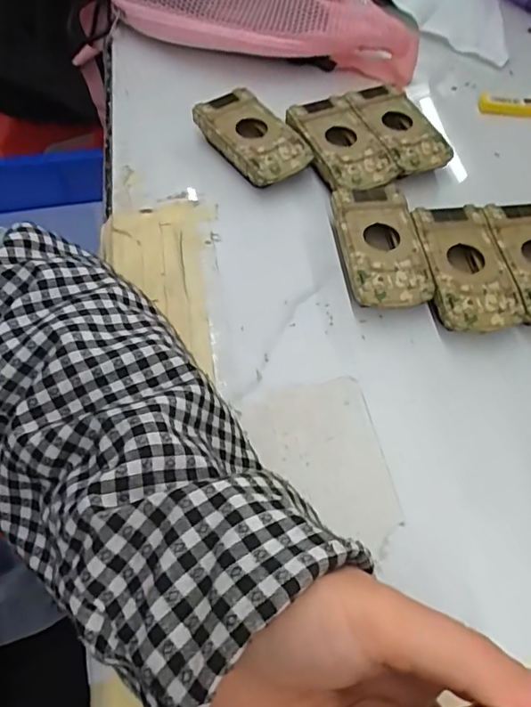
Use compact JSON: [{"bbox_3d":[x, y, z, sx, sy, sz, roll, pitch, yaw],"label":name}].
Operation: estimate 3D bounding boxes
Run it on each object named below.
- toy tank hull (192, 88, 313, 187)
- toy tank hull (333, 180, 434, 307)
[{"bbox_3d":[-0.010,-0.162,0.408,0.051,0.026,0.092,-31,65,-19],"label":"toy tank hull"},{"bbox_3d":[0.075,-0.069,0.357,0.051,0.024,0.098,-4,59,-4],"label":"toy tank hull"}]

